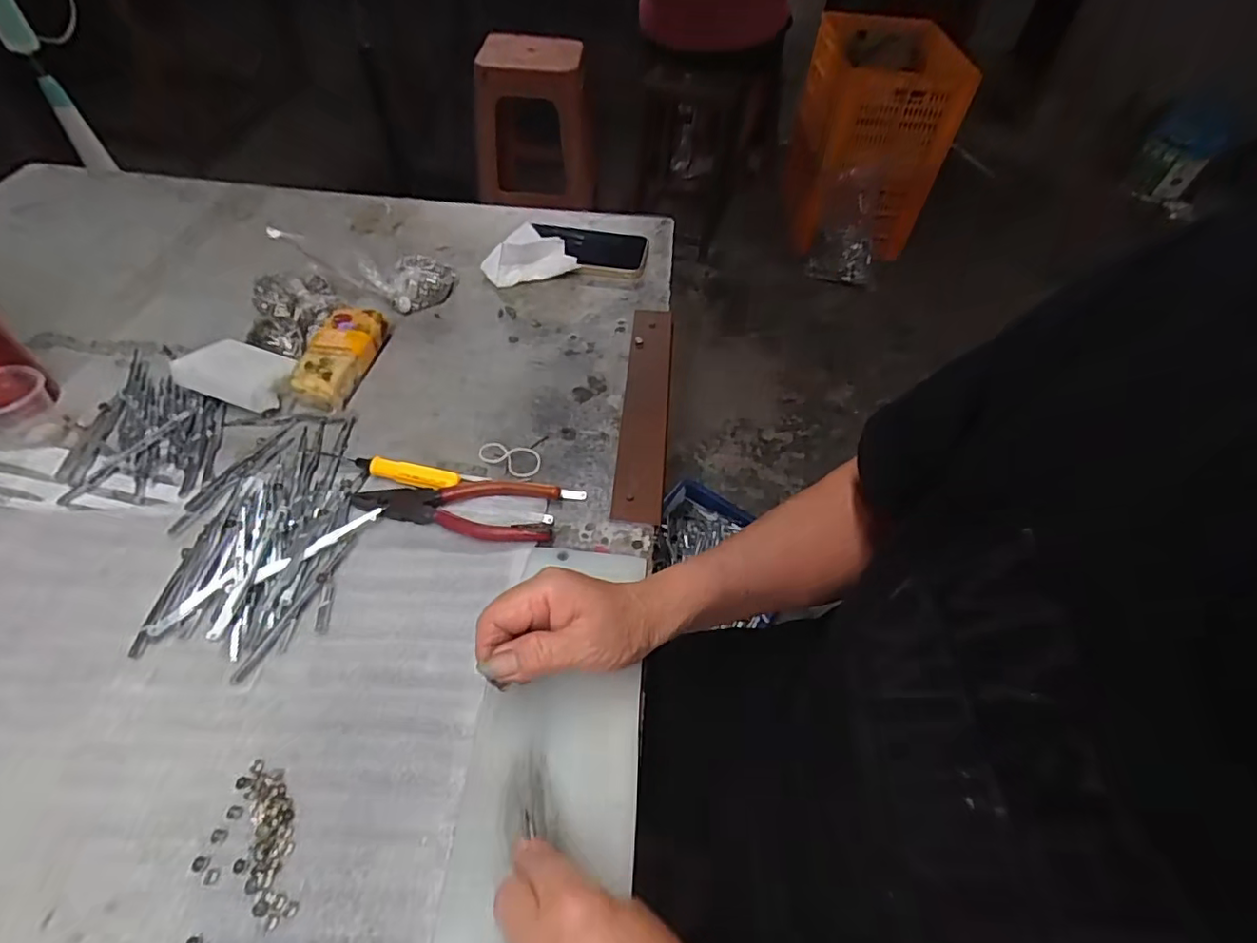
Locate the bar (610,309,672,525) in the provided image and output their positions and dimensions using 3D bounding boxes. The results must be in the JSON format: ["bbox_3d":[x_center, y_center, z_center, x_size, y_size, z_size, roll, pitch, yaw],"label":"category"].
[{"bbox_3d":[0.015,-0.061,0.520,0.039,0.008,0.251,4,53,3],"label":"bar"}]

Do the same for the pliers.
[{"bbox_3d":[-0.128,0.025,0.431,0.146,0.015,0.045,7,51,2],"label":"pliers"}]

